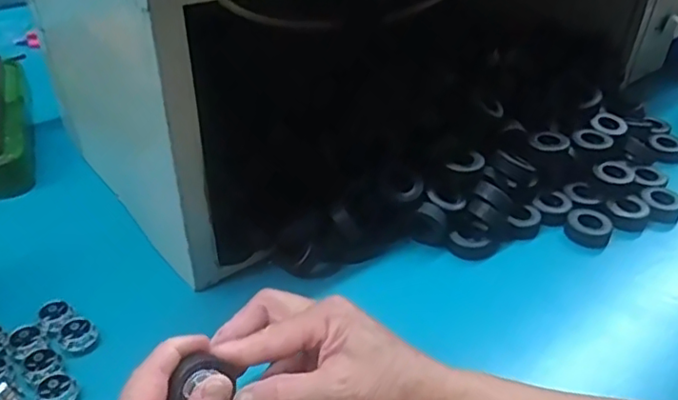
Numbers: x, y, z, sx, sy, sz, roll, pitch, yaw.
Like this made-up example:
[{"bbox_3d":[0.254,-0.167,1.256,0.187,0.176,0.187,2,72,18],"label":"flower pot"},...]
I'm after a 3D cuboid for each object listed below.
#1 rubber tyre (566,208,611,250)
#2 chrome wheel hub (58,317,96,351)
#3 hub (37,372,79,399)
[{"bbox_3d":[0.208,0.025,0.511,0.036,0.015,0.040,26,42,25],"label":"rubber tyre"},{"bbox_3d":[-0.180,0.092,0.420,0.023,0.013,0.025,3,38,-2],"label":"chrome wheel hub"},{"bbox_3d":[-0.175,0.120,0.380,0.023,0.013,0.020,-22,45,-30],"label":"hub"}]

